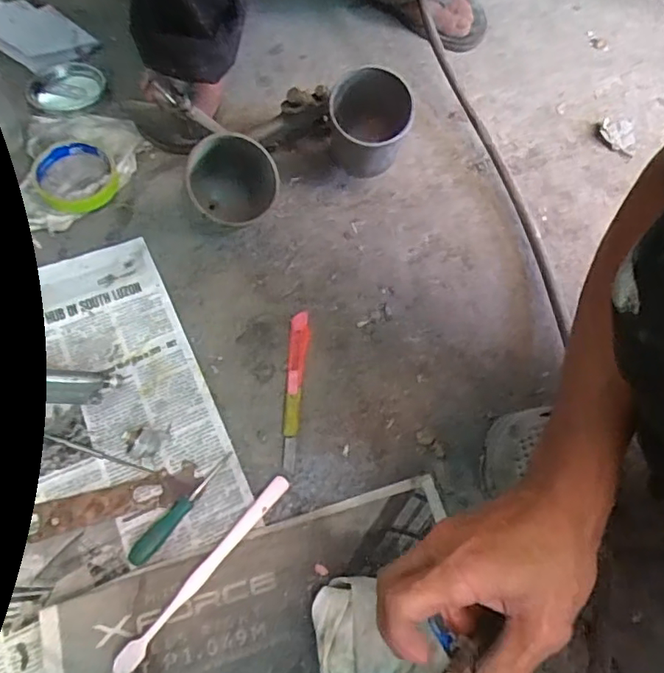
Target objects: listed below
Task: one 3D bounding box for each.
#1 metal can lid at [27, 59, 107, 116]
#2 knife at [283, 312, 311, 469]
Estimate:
[{"bbox_3d":[-0.334,-0.316,0.688,0.096,0.013,0.089,0,64,-1],"label":"metal can lid"},{"bbox_3d":[-0.035,0.045,0.513,0.020,0.011,0.158,4,64,1],"label":"knife"}]

